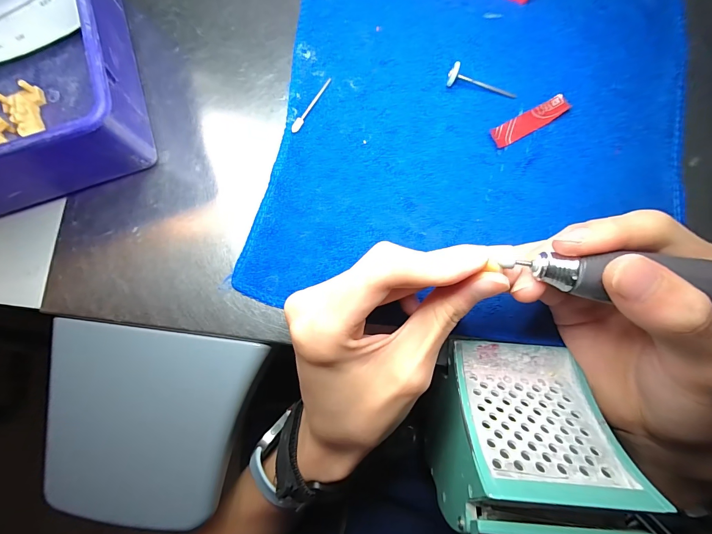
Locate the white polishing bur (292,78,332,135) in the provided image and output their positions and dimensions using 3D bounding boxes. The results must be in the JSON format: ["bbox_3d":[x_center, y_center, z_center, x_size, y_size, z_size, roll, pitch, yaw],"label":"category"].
[{"bbox_3d":[-0.032,-0.114,0.233,0.005,0.004,0.047,29,85,5],"label":"white polishing bur"}]

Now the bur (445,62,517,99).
[{"bbox_3d":[0.086,-0.125,0.223,0.047,0.014,0.011,10,83,3],"label":"bur"}]

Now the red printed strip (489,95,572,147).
[{"bbox_3d":[0.117,-0.098,0.224,0.055,0.004,0.015,-27,83,-1],"label":"red printed strip"}]

